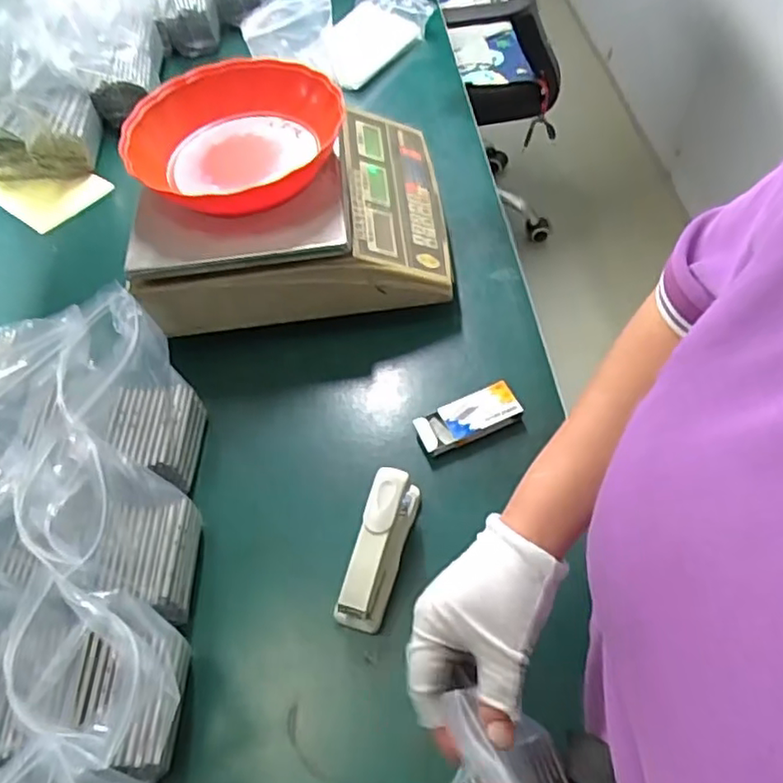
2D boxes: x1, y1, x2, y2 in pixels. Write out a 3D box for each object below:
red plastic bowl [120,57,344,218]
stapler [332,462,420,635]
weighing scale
[{"bbox_3d":[-0.158,-0.245,0.641,0.198,0.051,0.202,-2,56,3],"label":"red plastic bowl"},{"bbox_3d":[-0.009,0.120,0.507,0.033,0.052,0.119,12,58,13],"label":"stapler"},{"bbox_3d":[-0.104,-0.202,0.705,0.317,0.098,0.266,-7,56,0],"label":"weighing scale"}]

